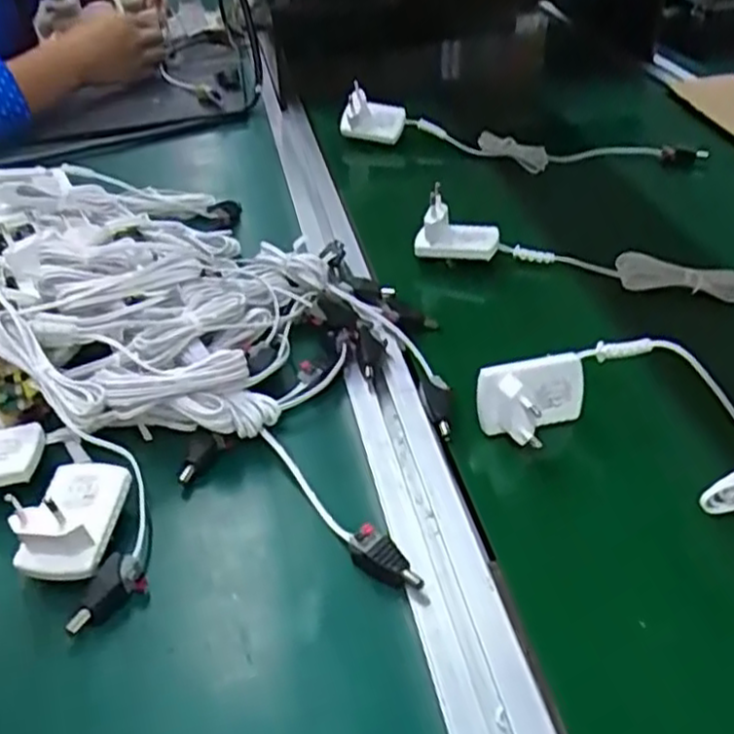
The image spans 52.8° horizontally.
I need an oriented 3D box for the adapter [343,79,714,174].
[{"bbox_3d":[0.140,-0.217,0.687,0.330,0.056,0.066,9,40,15],"label":"adapter"}]

